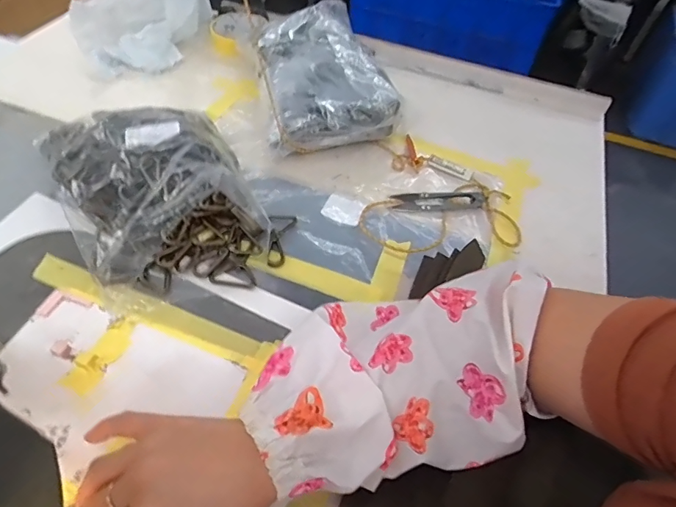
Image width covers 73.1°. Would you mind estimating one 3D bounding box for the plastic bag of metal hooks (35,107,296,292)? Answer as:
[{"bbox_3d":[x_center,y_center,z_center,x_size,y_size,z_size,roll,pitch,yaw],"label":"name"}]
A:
[{"bbox_3d":[-0.167,-0.071,0.430,0.175,0.075,0.249,-25,60,-23],"label":"plastic bag of metal hooks"}]

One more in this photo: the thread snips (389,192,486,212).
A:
[{"bbox_3d":[0.110,-0.056,0.491,0.100,0.004,0.021,-2,73,-4],"label":"thread snips"}]

